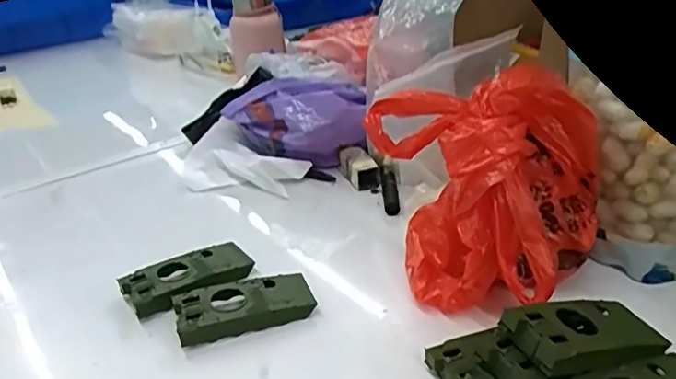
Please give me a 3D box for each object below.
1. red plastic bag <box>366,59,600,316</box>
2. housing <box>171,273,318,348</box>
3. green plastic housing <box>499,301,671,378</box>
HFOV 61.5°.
[{"bbox_3d":[0.107,0.000,0.431,0.150,0.166,0.107,20,36,37],"label":"red plastic bag"},{"bbox_3d":[-0.072,0.090,0.441,0.102,0.022,0.044,-13,29,-16],"label":"housing"},{"bbox_3d":[0.153,0.090,0.350,0.102,0.021,0.046,-1,24,-27],"label":"green plastic housing"}]

